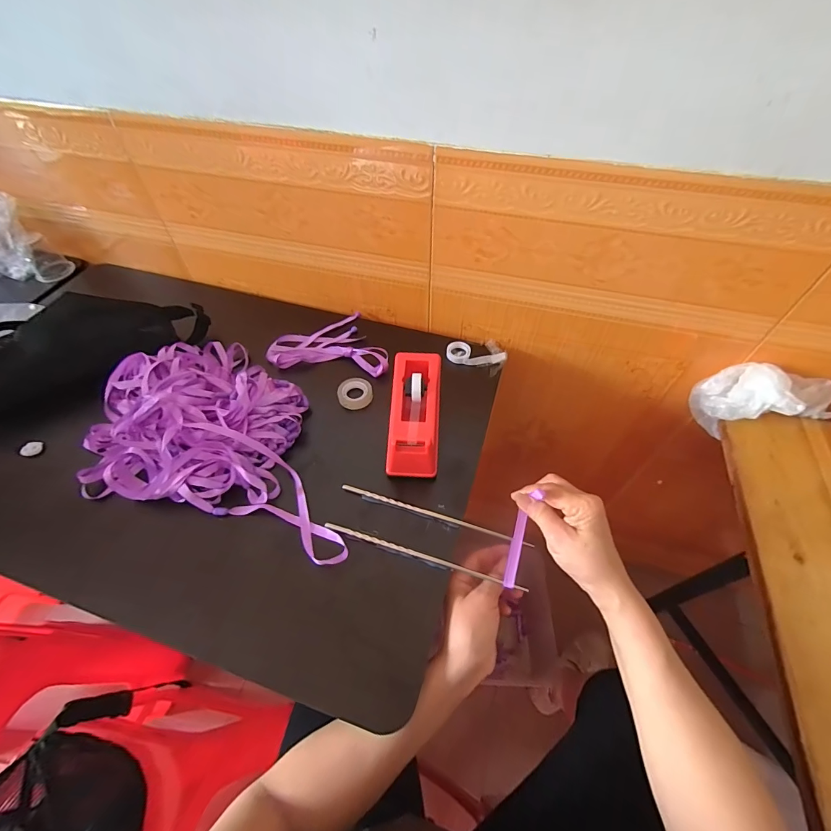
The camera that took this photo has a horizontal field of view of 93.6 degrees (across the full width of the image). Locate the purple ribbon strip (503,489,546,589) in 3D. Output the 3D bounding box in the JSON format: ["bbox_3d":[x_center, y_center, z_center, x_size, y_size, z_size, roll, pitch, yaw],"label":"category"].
[{"bbox_3d":[0.105,0.138,0.407,0.011,0.004,0.075,8,75,28],"label":"purple ribbon strip"}]

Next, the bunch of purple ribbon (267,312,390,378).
[{"bbox_3d":[-0.136,-0.095,0.589,0.157,0.027,0.149,-19,56,-15],"label":"bunch of purple ribbon"}]

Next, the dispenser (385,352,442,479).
[{"bbox_3d":[-0.001,-0.001,0.489,0.062,0.073,0.155,4,53,1],"label":"dispenser"}]

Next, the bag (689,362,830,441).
[{"bbox_3d":[0.482,-0.019,0.551,0.153,0.126,0.098,-11,54,-7],"label":"bag"}]

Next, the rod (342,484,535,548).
[{"bbox_3d":[0.021,0.113,0.444,0.222,0.006,0.007,16,54,9],"label":"rod"}]

